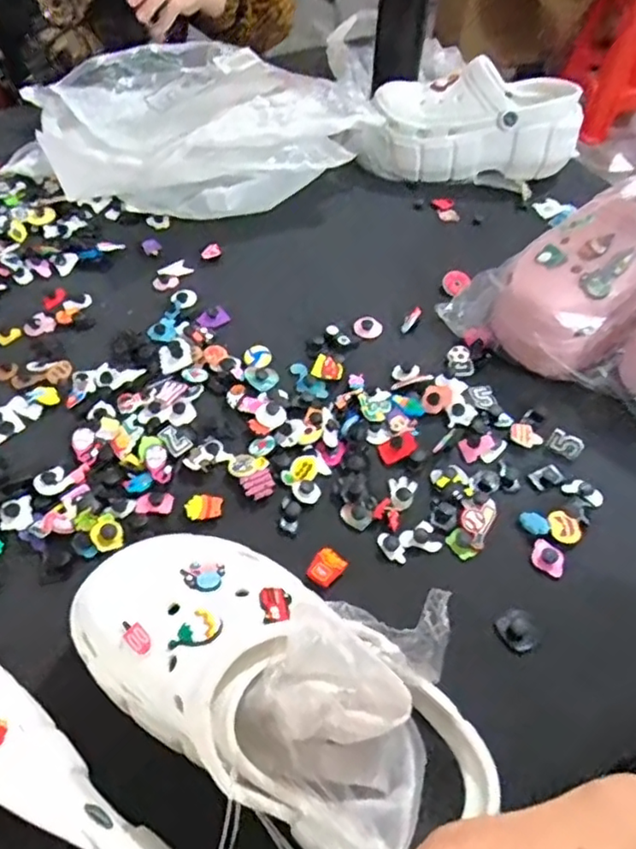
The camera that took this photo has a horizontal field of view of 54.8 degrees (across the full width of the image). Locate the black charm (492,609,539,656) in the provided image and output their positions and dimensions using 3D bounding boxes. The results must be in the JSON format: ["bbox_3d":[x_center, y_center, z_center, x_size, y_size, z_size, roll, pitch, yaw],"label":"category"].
[{"bbox_3d":[0.134,0.137,0.409,0.026,0.010,0.026,-26,58,-20],"label":"black charm"}]

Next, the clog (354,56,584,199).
[{"bbox_3d":[0.180,-0.356,0.729,0.255,0.104,0.097,13,53,7],"label":"clog"}]

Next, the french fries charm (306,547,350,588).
[{"bbox_3d":[0.006,0.100,0.431,0.022,0.005,0.025,35,59,22],"label":"french fries charm"}]

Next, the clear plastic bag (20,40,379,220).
[{"bbox_3d":[-0.161,-0.368,0.724,0.321,0.107,0.338,-23,57,-18],"label":"clear plastic bag"}]

